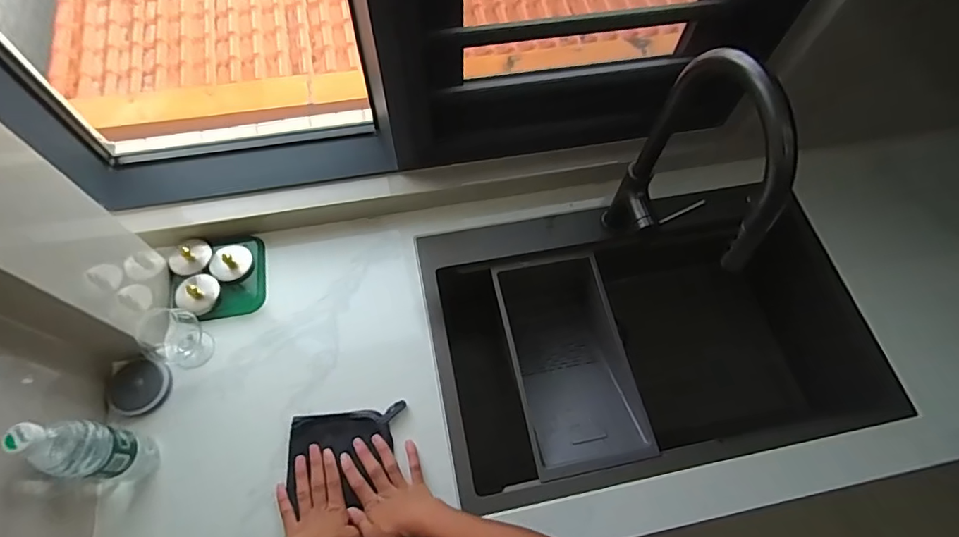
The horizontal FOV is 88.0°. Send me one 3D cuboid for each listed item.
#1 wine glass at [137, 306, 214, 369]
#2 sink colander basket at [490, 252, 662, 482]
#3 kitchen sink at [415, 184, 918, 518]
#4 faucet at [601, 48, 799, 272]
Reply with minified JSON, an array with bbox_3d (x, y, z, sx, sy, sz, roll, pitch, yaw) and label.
[{"bbox_3d":[-0.469,0.105,0.764,0.085,0.094,0.075,18,65,6],"label":"wine glass"},{"bbox_3d":[0.151,0.171,0.896,0.193,0.139,0.367,-10,65,-7],"label":"sink colander basket"},{"bbox_3d":[0.276,0.124,0.915,0.732,0.253,0.466,-9,65,-7],"label":"kitchen sink"},{"bbox_3d":[0.298,-0.102,0.675,0.061,0.399,0.233,-18,67,-10],"label":"faucet"}]

